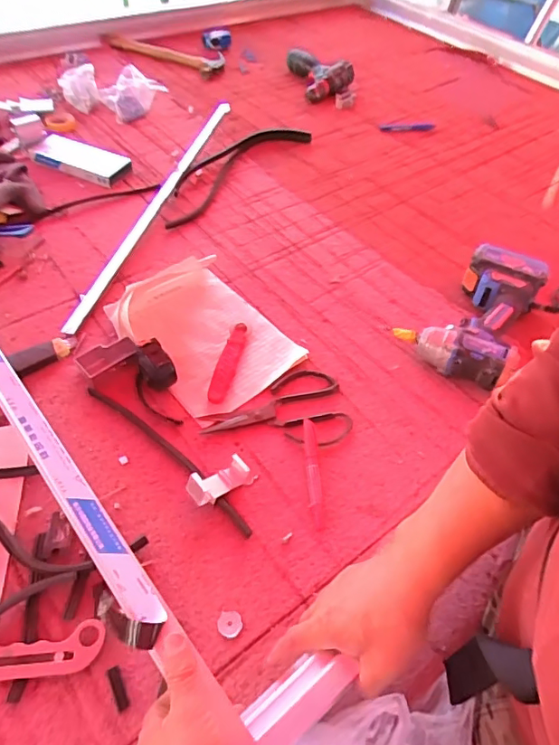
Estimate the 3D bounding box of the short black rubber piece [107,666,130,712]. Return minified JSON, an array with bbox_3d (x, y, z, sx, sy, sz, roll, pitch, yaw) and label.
[{"bbox_3d":[-0.146,0.284,0.455,0.011,0.004,0.037,-20,55,-21],"label":"short black rubber piece"}]

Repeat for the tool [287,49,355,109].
[{"bbox_3d":[0.114,-0.796,1.346,0.146,0.065,0.320,-9,52,-13],"label":"tool"}]

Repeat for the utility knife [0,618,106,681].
[{"bbox_3d":[-0.227,0.261,0.463,0.127,0.006,0.039,-9,52,-13],"label":"utility knife"}]

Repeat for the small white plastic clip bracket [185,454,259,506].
[{"bbox_3d":[-0.068,0.124,0.583,0.081,0.033,0.034,-13,49,-44],"label":"small white plastic clip bracket"}]

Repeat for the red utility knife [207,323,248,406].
[{"bbox_3d":[-0.071,-0.015,0.707,0.024,0.023,0.143,11,50,4],"label":"red utility knife"}]

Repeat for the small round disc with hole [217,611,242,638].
[{"bbox_3d":[-0.049,0.247,0.497,0.024,0.004,0.024,3,50,-3],"label":"small round disc with hole"}]

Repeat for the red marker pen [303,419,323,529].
[{"bbox_3d":[0.041,0.115,0.612,0.016,0.015,0.143,1,50,-5],"label":"red marker pen"}]

